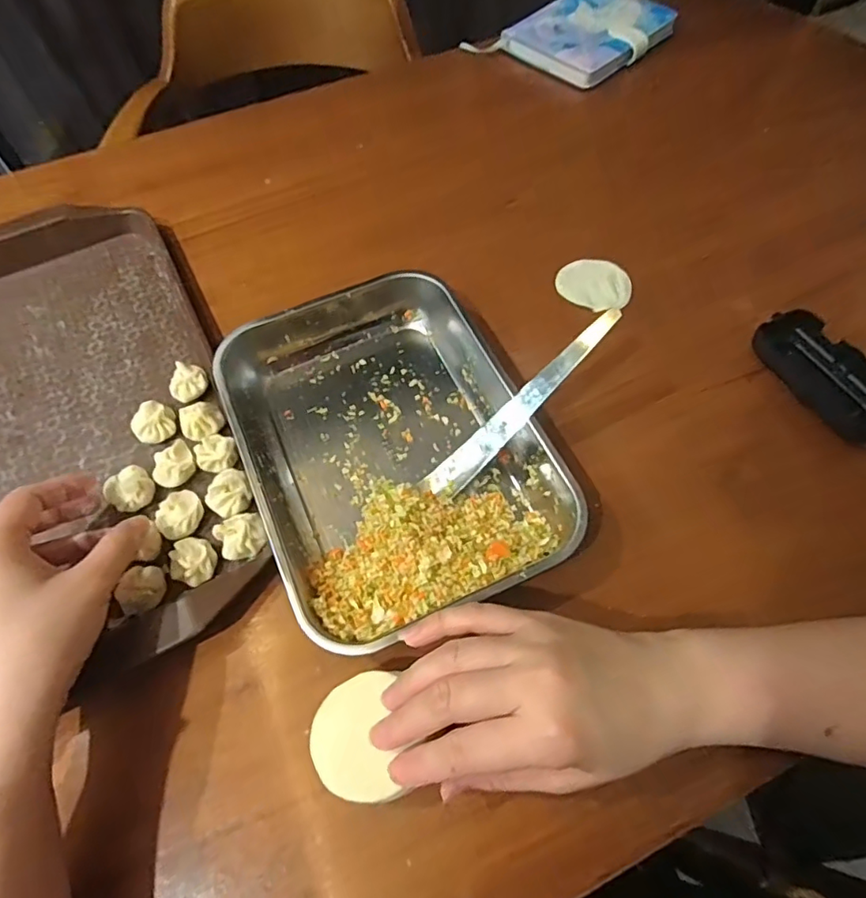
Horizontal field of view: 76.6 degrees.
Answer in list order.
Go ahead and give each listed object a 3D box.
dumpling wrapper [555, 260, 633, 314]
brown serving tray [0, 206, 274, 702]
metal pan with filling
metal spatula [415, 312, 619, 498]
[{"bbox_3d":[0.138,-0.139,0.468,0.057,0.011,0.057,-1,61,1],"label":"dumpling wrapper"},{"bbox_3d":[-0.307,-0.015,0.399,0.294,0.025,0.402,-25,64,-12],"label":"brown serving tray"},{"bbox_3d":[-0.034,-0.009,0.384,0.183,0.041,0.259,-23,63,-11],"label":"metal pan with filling"},{"bbox_3d":[0.059,-0.028,0.367,0.166,0.008,0.021,-45,66,11],"label":"metal spatula"}]

